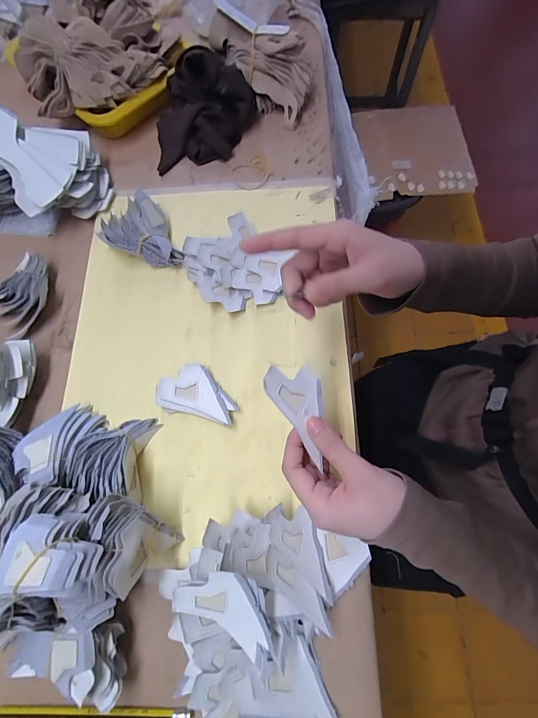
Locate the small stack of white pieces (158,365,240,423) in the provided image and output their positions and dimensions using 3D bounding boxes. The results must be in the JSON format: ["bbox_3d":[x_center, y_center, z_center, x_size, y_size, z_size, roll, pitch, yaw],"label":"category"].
[{"bbox_3d":[-0.076,0.035,0.374,0.083,0.016,0.053,10,72,6],"label":"small stack of white pieces"}]

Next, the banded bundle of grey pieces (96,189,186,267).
[{"bbox_3d":[-0.159,-0.149,0.422,0.080,0.052,0.090,-24,72,-5],"label":"banded bundle of grey pieces"}]

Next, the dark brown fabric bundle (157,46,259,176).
[{"bbox_3d":[-0.089,-0.340,0.470,0.140,0.081,0.112,-8,71,0],"label":"dark brown fabric bundle"}]

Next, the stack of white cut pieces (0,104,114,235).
[{"bbox_3d":[-0.322,-0.244,0.430,0.210,0.108,0.128,10,72,6],"label":"stack of white cut pieces"}]

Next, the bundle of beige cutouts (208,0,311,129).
[{"bbox_3d":[-0.005,-0.416,0.490,0.146,0.083,0.087,31,76,12],"label":"bundle of beige cutouts"}]

